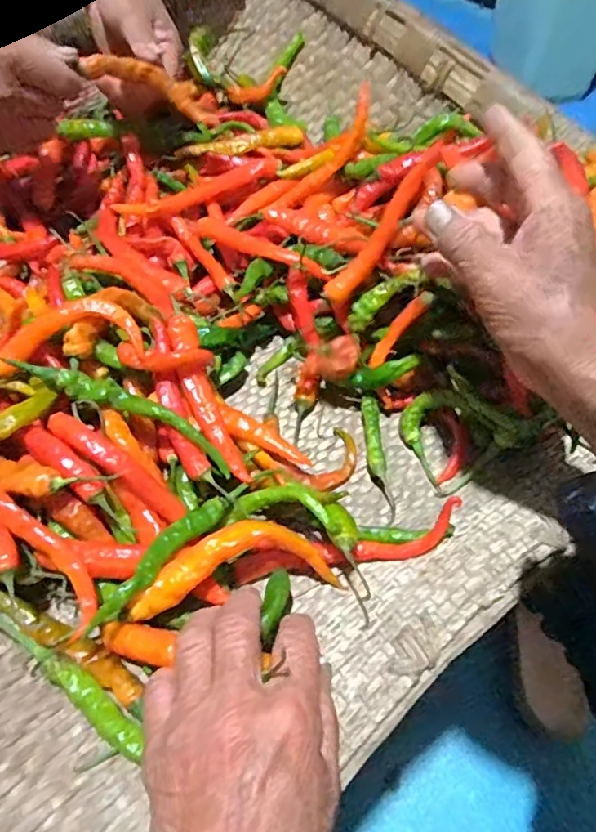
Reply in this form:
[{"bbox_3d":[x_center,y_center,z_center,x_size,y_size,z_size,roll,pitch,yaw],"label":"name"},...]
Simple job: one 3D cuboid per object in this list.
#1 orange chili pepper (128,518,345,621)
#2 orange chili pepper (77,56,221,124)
[{"bbox_3d":[-0.033,0.082,0.319,0.112,0.034,0.035,-11,58,-20],"label":"orange chili pepper"},{"bbox_3d":[-0.107,-0.251,0.447,0.100,0.018,0.018,16,55,-23],"label":"orange chili pepper"}]

